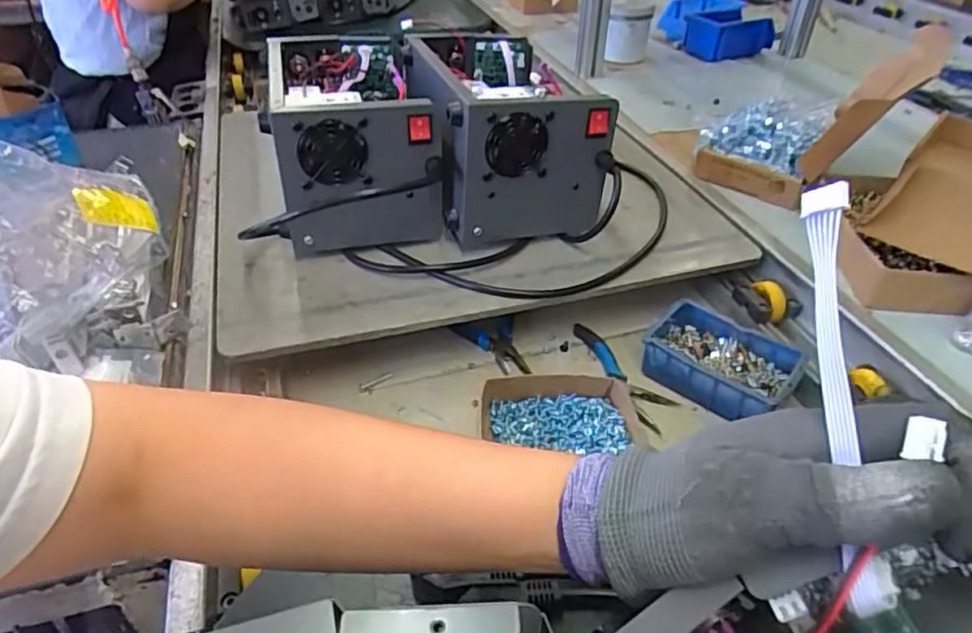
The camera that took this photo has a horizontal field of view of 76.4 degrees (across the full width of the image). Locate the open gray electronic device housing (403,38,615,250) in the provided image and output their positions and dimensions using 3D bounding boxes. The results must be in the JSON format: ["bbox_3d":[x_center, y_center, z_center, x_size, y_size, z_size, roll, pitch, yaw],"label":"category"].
[{"bbox_3d":[0.015,-0.228,0.754,0.185,0.162,0.288,-9,42,-11],"label":"open gray electronic device housing"}]

